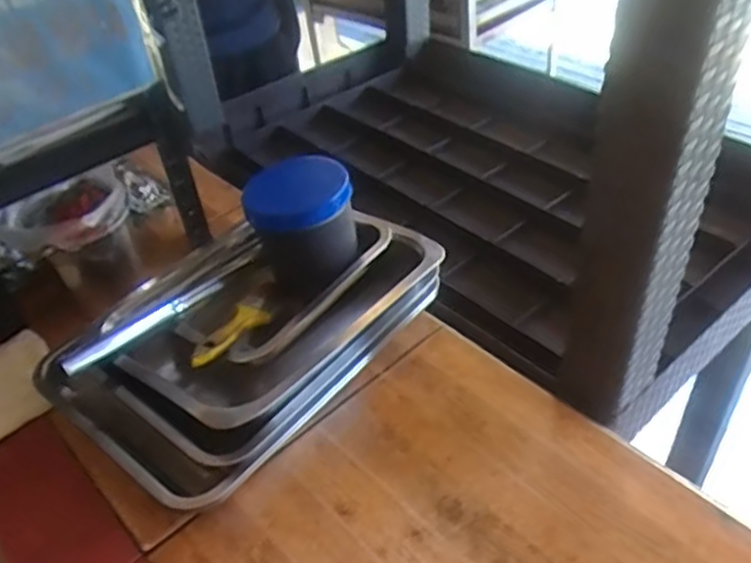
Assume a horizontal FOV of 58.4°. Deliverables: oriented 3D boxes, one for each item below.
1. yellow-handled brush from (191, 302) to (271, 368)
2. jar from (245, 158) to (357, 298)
[{"bbox_3d":[-0.153,0.054,0.702,0.027,0.021,0.121,12,28,20],"label":"yellow-handled brush"},{"bbox_3d":[-0.085,-0.063,0.756,0.105,0.119,0.108,-4,41,3],"label":"jar"}]

